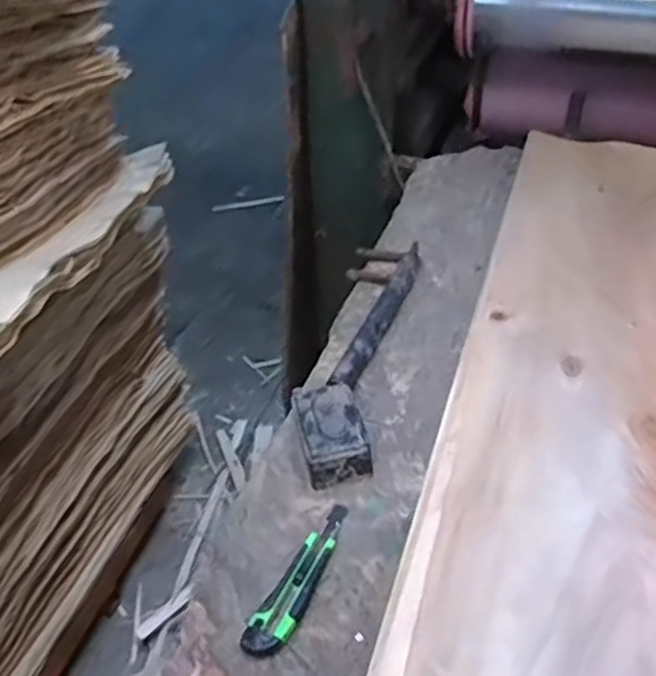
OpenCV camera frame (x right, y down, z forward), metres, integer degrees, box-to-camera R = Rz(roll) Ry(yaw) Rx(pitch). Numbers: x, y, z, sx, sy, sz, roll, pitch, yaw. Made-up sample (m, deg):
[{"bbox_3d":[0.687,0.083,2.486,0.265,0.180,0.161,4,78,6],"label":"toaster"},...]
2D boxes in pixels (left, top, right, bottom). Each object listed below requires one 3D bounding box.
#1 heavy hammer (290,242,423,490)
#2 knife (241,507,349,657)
[{"bbox_3d":[0.045,-0.001,0.955,0.107,0.052,0.456,8,42,11],"label":"heavy hammer"},{"bbox_3d":[-0.027,0.247,0.725,0.039,0.019,0.180,18,45,22],"label":"knife"}]

